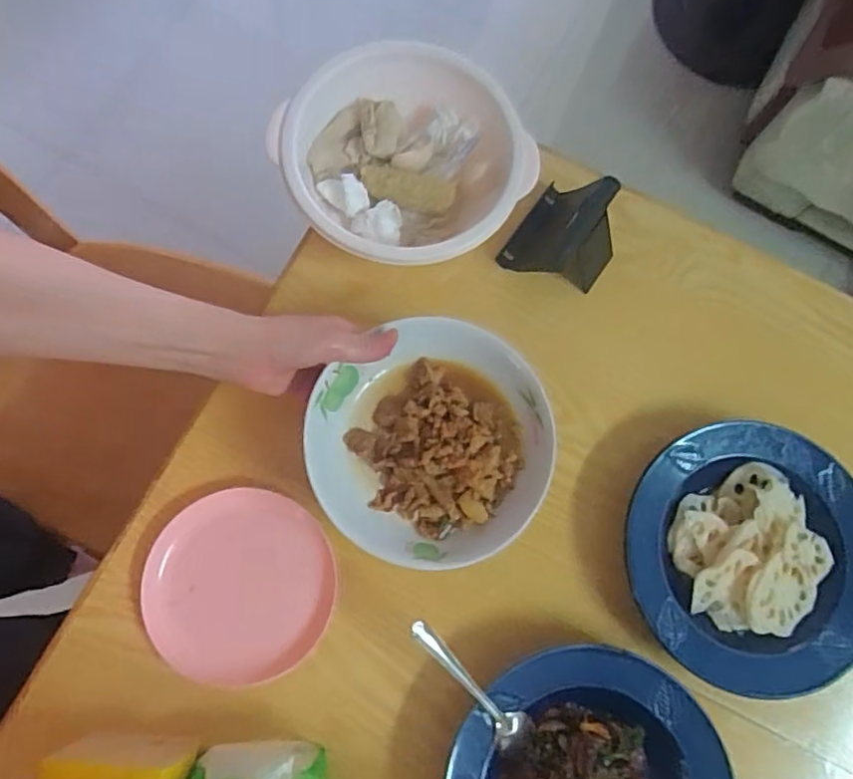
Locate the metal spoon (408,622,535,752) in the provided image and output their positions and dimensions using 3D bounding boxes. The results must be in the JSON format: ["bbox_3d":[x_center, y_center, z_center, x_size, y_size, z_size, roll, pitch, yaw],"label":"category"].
[{"bbox_3d":[0.033,0.217,0.456,0.028,0.012,0.130,-41,102,-9],"label":"metal spoon"}]

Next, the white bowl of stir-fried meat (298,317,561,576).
[{"bbox_3d":[0.007,0.041,0.465,0.179,0.040,0.166,0,76,0],"label":"white bowl of stir-fried meat"}]

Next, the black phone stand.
[{"bbox_3d":[0.128,-0.141,0.564,0.086,0.063,0.100,32,78,7],"label":"black phone stand"}]

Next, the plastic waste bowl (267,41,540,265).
[{"bbox_3d":[-0.017,-0.204,0.541,0.208,0.083,0.196,0,76,0],"label":"plastic waste bowl"}]

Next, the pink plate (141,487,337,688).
[{"bbox_3d":[-0.149,0.158,0.502,0.145,0.026,0.142,1,83,-7],"label":"pink plate"}]

